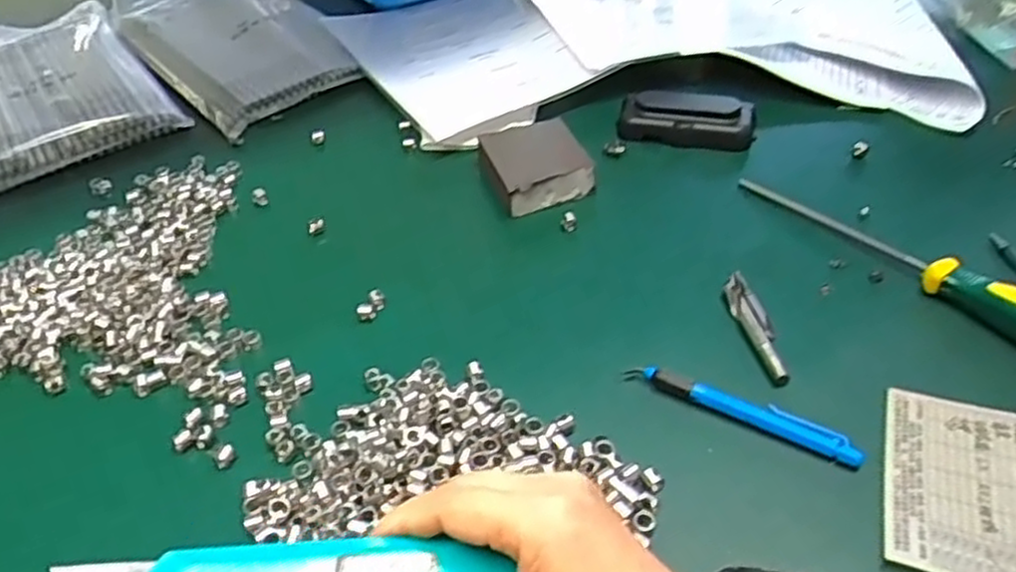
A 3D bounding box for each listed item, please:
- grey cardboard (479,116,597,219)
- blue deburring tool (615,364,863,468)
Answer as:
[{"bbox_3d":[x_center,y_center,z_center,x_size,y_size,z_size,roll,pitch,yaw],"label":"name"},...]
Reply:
[{"bbox_3d":[0.021,-0.090,0.566,0.067,0.032,0.077,-17,44,-12],"label":"grey cardboard"},{"bbox_3d":[0.123,0.065,0.400,0.124,0.017,0.013,20,49,24],"label":"blue deburring tool"}]

